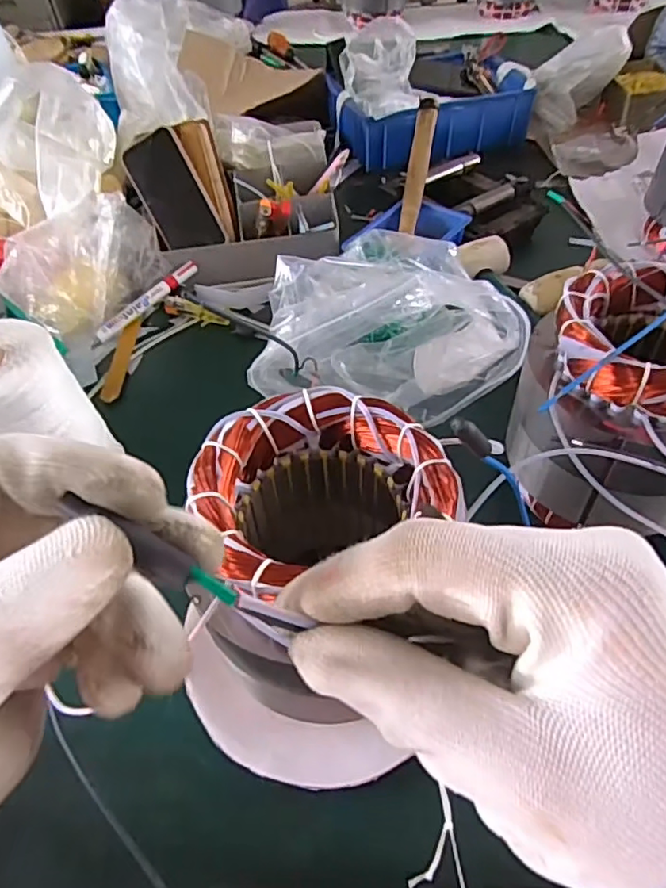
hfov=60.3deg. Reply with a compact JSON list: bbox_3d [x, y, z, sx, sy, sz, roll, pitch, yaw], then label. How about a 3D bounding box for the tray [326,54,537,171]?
[{"bbox_3d":[0.160,-0.560,0.960,0.308,0.080,0.206,-19,52,-12],"label":"tray"}]

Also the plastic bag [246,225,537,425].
[{"bbox_3d":[0.060,-0.128,0.578,0.236,0.112,0.206,10,52,12],"label":"plastic bag"}]

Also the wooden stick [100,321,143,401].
[{"bbox_3d":[-0.236,-0.094,0.641,0.020,0.009,0.121,4,51,-7],"label":"wooden stick"}]

